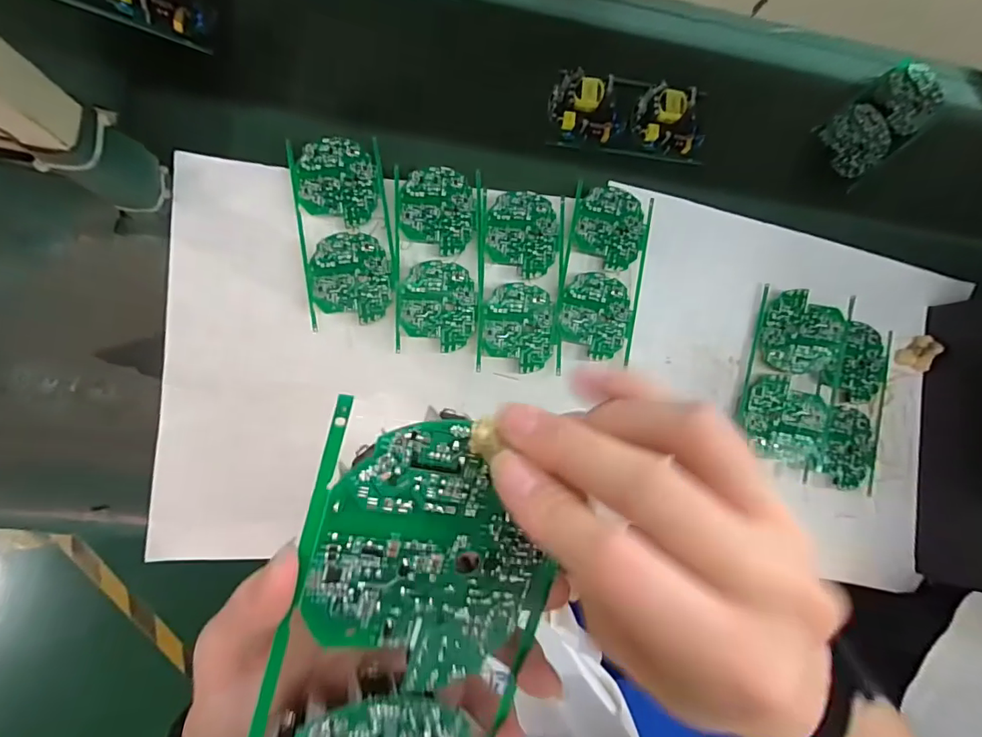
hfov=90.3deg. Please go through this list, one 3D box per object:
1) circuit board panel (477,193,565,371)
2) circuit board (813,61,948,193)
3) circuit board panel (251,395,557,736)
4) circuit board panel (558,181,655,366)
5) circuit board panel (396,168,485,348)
[{"bbox_3d":[0.034,-0.097,0.541,0.094,0.005,0.195,2,88,-8],"label":"circuit board panel"},{"bbox_3d":[0.518,-0.334,0.644,0.212,0.023,0.085,-40,92,-9],"label":"circuit board"},{"bbox_3d":[-0.033,0.116,0.175,0.091,0.004,0.195,14,95,-22],"label":"circuit board panel"},{"bbox_3d":[0.130,-0.110,0.555,0.093,0.007,0.193,11,87,-7],"label":"circuit board panel"},{"bbox_3d":[-0.056,-0.120,0.531,0.092,0.009,0.197,0,88,-8],"label":"circuit board panel"}]

